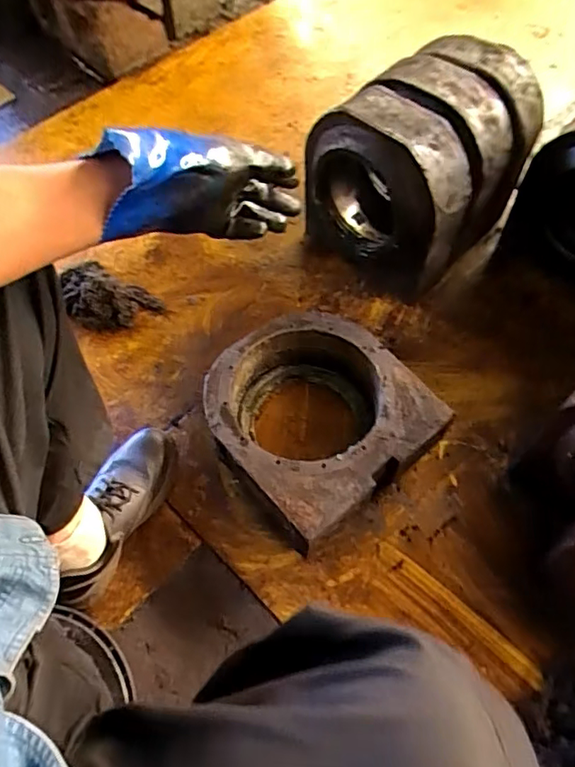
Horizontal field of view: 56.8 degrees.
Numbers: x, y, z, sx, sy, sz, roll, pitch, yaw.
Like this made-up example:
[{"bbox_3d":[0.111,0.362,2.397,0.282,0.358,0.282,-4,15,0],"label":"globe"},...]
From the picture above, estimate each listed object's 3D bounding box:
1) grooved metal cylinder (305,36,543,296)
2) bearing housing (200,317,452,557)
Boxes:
[{"bbox_3d":[0.247,-0.421,1.011,0.306,0.301,0.385,37,67,19],"label":"grooved metal cylinder"},{"bbox_3d":[0.040,0.057,0.832,0.284,0.140,0.293,-39,67,-18],"label":"bearing housing"}]

